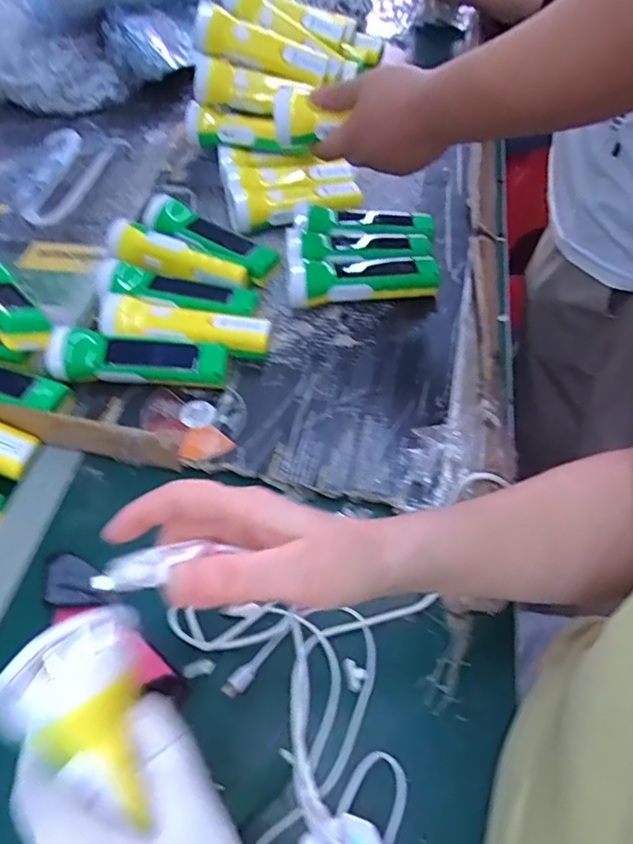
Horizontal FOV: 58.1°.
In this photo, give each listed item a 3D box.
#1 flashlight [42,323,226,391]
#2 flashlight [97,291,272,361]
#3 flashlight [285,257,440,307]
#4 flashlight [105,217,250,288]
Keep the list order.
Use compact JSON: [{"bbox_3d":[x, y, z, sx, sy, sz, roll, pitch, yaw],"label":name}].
[{"bbox_3d":[-0.172,-0.057,0.555,0.170,0.047,0.043,2,53,3],"label":"flashlight"},{"bbox_3d":[-0.136,-0.093,0.585,0.177,0.044,0.056,7,53,6],"label":"flashlight"},{"bbox_3d":[0.052,-0.156,0.626,0.167,0.053,0.046,-5,53,-2],"label":"flashlight"},{"bbox_3d":[-0.157,-0.183,0.644,0.182,0.044,0.046,20,56,16],"label":"flashlight"}]

